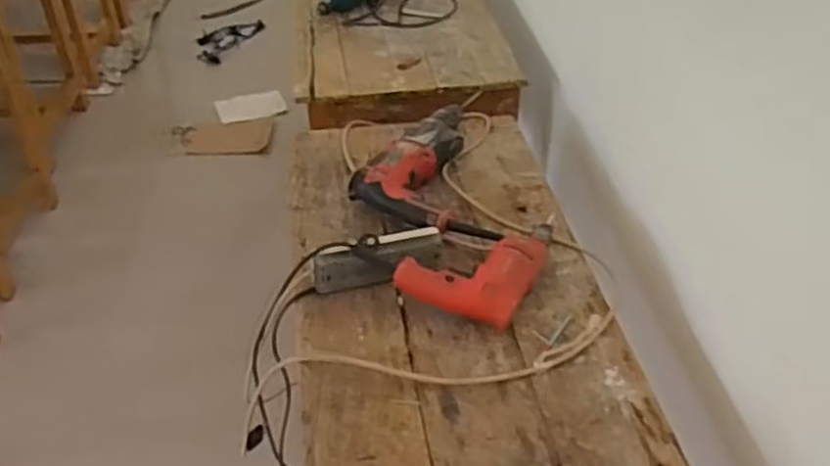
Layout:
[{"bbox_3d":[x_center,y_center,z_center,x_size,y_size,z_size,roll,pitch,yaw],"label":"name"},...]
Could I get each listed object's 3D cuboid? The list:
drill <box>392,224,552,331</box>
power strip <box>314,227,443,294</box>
[{"bbox_3d":[0.097,0.038,1.124,0.175,0.065,0.223,17,43,20],"label":"drill"},{"bbox_3d":[-0.050,0.044,1.086,0.187,0.074,0.032,-11,41,-13],"label":"power strip"}]

